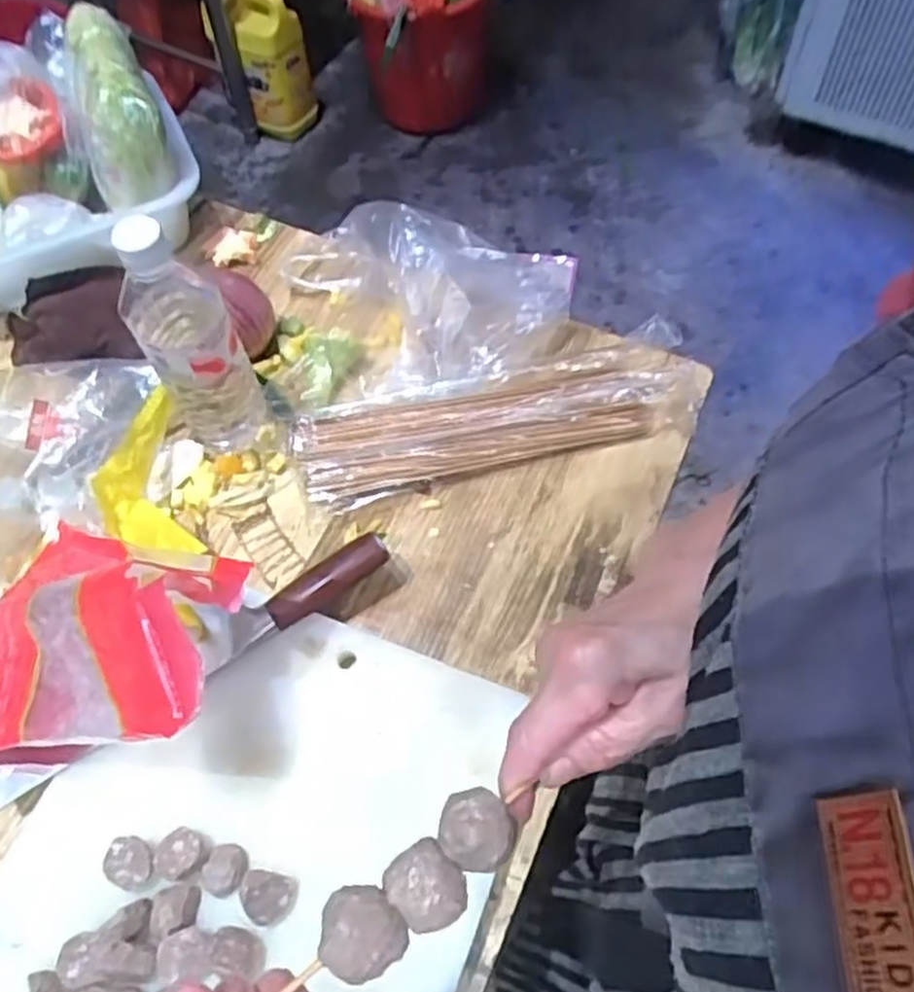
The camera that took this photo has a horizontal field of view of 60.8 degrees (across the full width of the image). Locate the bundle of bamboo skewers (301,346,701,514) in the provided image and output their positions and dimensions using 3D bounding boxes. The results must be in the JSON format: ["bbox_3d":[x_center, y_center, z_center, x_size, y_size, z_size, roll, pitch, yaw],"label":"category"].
[{"bbox_3d":[0.038,-0.064,0.661,0.345,0.051,0.082,-14,60,-5],"label":"bundle of bamboo skewers"}]

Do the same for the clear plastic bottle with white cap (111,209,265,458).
[{"bbox_3d":[-0.194,-0.115,0.561,0.061,0.193,0.059,-4,60,1],"label":"clear plastic bottle with white cap"}]

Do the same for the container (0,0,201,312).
[{"bbox_3d":[-0.405,-0.294,0.691,0.294,0.147,0.218,-27,62,-12],"label":"container"}]

